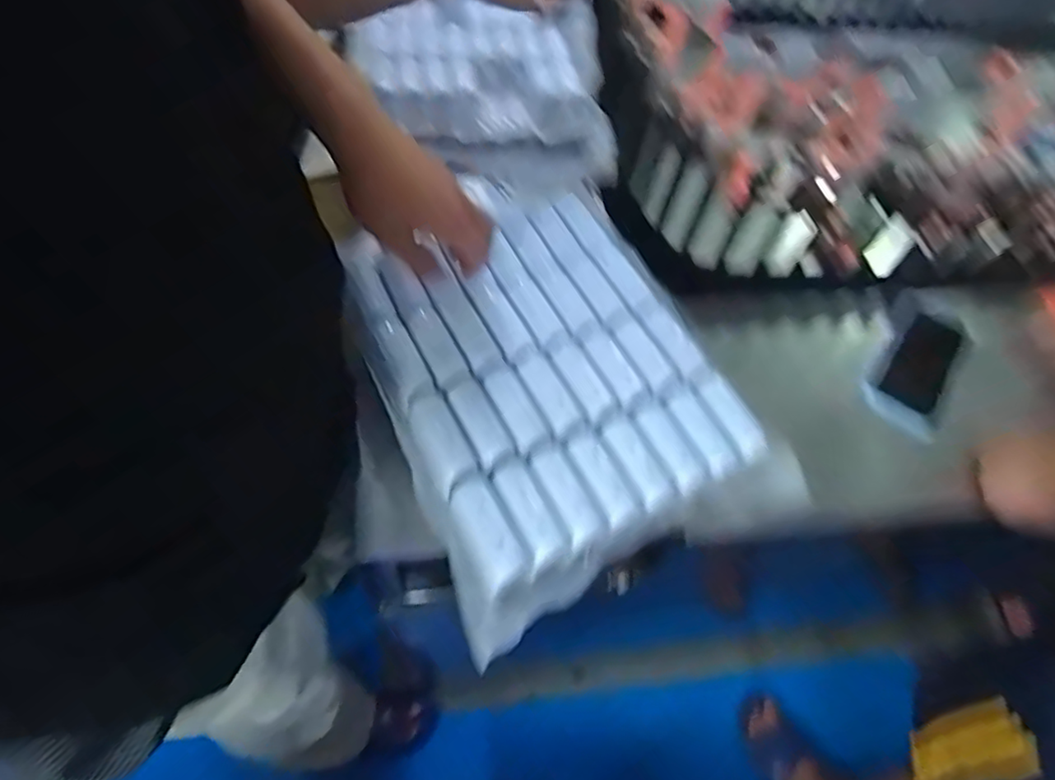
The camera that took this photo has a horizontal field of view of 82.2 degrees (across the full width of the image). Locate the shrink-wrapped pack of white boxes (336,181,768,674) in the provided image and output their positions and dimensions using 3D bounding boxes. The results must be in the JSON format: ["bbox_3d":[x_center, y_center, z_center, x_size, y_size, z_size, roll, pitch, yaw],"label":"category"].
[{"bbox_3d":[0.013,-0.024,0.517,0.269,0.025,0.373,-20,62,-15],"label":"shrink-wrapped pack of white boxes"}]

